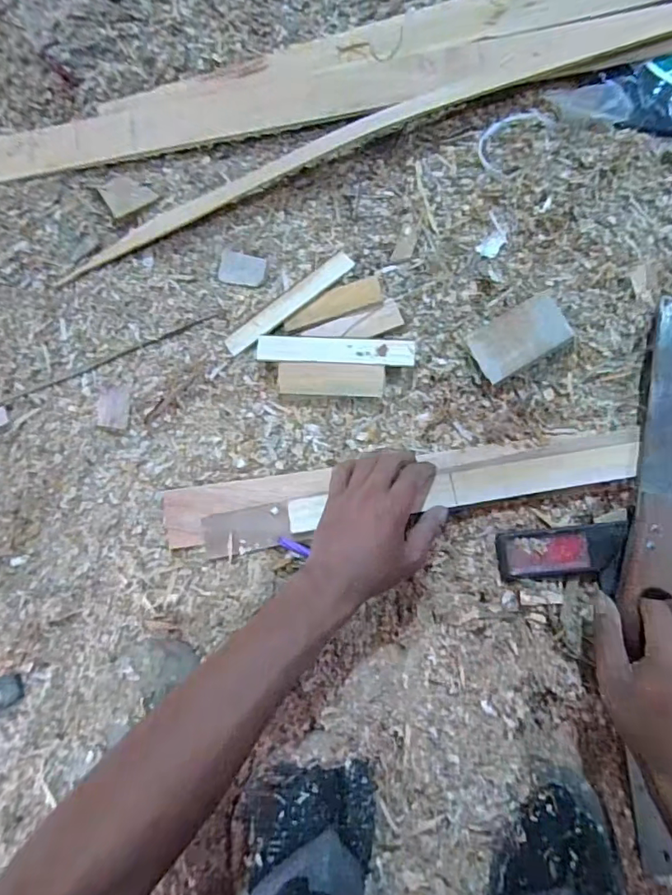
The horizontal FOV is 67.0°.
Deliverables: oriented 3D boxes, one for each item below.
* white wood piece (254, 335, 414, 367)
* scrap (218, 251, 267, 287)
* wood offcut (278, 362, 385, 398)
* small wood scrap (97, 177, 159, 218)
[{"bbox_3d":[0.000,-0.096,0.505,0.152,0.017,0.027,4,82,3],"label":"white wood piece"},{"bbox_3d":[-0.100,-0.191,0.541,0.050,0.004,0.033,15,84,6],"label":"scrap"},{"bbox_3d":[-0.005,-0.067,0.499,0.102,0.006,0.031,2,104,5],"label":"wood offcut"},{"bbox_3d":[-0.229,-0.279,0.558,0.050,0.005,0.044,-34,82,-1],"label":"small wood scrap"}]

